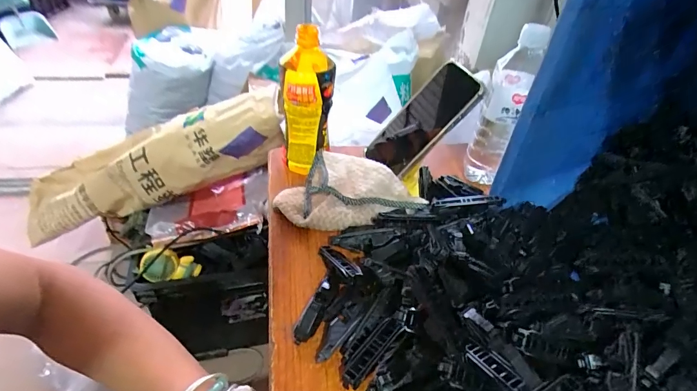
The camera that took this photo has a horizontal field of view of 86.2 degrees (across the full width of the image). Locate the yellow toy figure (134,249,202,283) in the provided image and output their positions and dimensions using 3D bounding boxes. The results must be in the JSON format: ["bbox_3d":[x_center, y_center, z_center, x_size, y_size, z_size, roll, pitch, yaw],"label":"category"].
[{"bbox_3d":[-0.360,0.143,0.754,0.107,0.060,0.048,27,-12,-31],"label":"yellow toy figure"}]

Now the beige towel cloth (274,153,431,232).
[{"bbox_3d":[0.000,-0.007,0.469,0.178,0.047,0.108,4,41,-1],"label":"beige towel cloth"}]

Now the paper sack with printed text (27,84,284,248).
[{"bbox_3d":[-0.441,-0.076,0.865,0.706,0.136,0.194,-13,37,19],"label":"paper sack with printed text"}]

